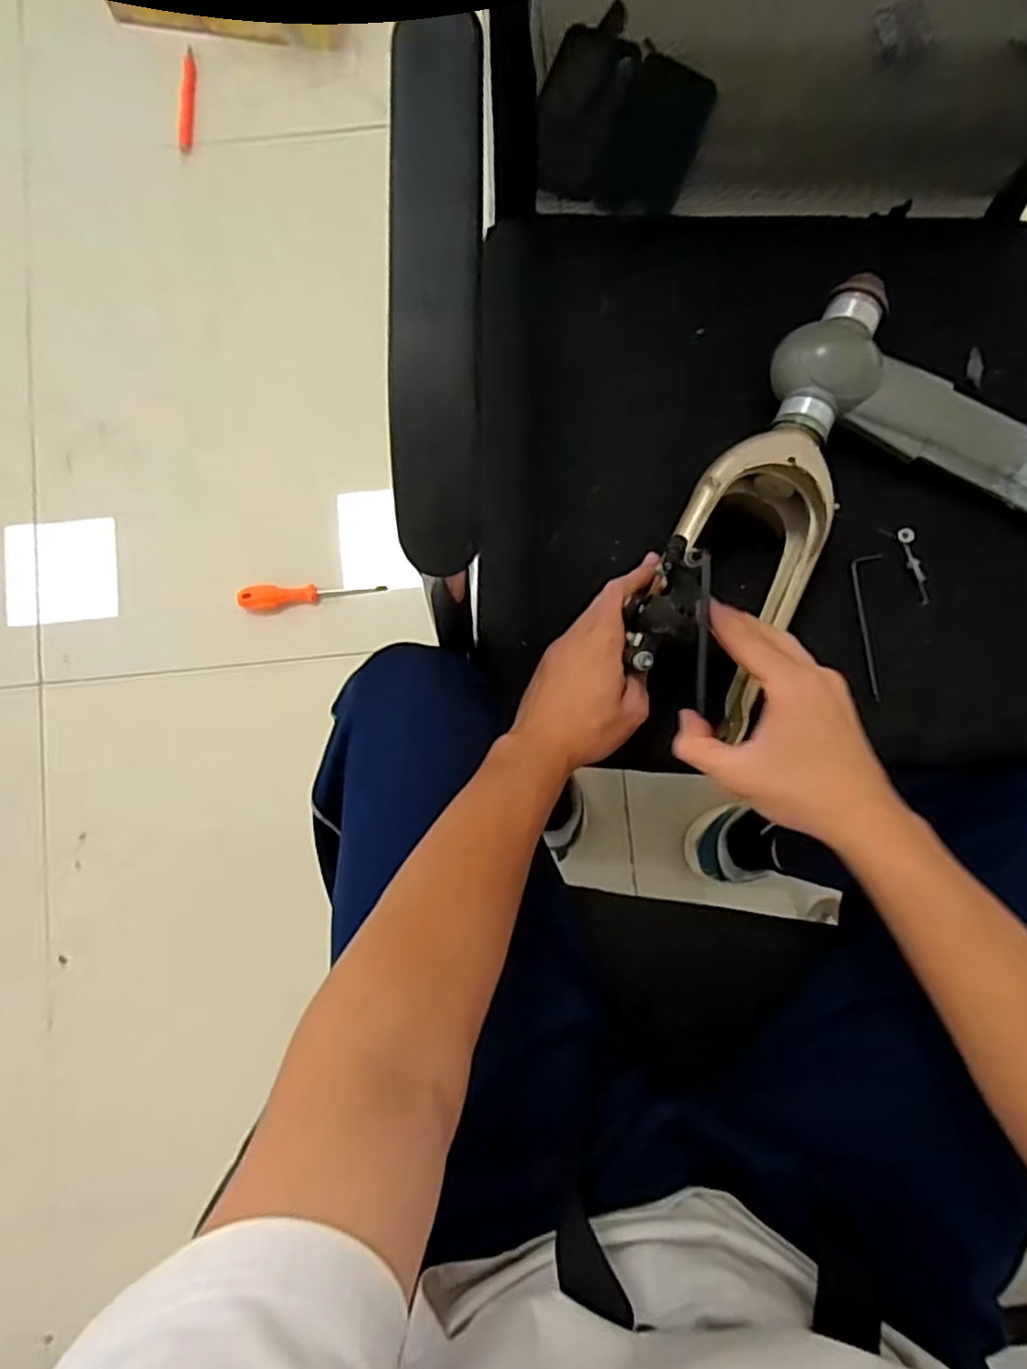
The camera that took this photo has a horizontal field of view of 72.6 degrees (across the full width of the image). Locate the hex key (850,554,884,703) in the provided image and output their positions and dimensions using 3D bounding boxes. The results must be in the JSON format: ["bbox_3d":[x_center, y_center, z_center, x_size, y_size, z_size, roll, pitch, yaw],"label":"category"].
[{"bbox_3d":[0.267,-0.042,0.519,0.021,0.007,0.110,-1,83,-1],"label":"hex key"}]

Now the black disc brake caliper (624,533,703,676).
[{"bbox_3d":[0.101,-0.051,0.457,0.041,0.037,0.087,24,94,2],"label":"black disc brake caliper"}]

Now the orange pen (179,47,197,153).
[{"bbox_3d":[-0.502,-0.898,1.075,0.023,0.014,0.161,2,83,-1],"label":"orange pen"}]

